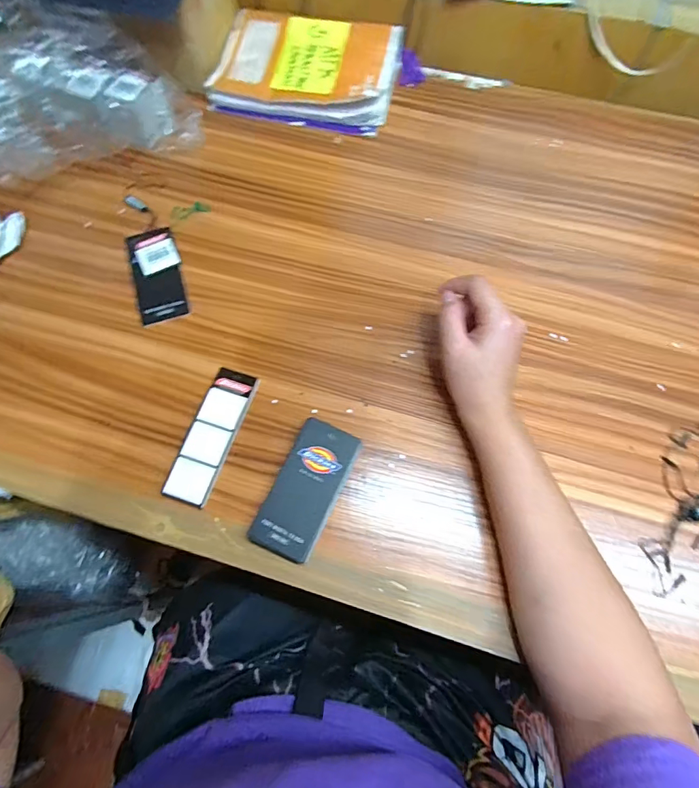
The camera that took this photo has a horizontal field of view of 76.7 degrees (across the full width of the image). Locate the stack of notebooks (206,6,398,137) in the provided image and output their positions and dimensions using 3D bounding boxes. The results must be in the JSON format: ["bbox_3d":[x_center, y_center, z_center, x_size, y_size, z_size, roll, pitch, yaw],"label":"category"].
[{"bbox_3d":[-0.050,-0.388,0.532,0.207,0.030,0.152,10,71,4],"label":"stack of notebooks"}]

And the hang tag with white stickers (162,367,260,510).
[{"bbox_3d":[-0.118,0.035,0.381,0.040,0.004,0.119,19,71,4],"label":"hang tag with white stickers"}]

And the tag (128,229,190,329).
[{"bbox_3d":[-0.192,-0.120,0.442,0.047,0.004,0.108,-17,72,-5],"label":"tag"}]

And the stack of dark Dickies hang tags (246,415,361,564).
[{"bbox_3d":[-0.035,0.078,0.366,0.053,0.017,0.108,24,73,8],"label":"stack of dark Dickies hang tags"}]

